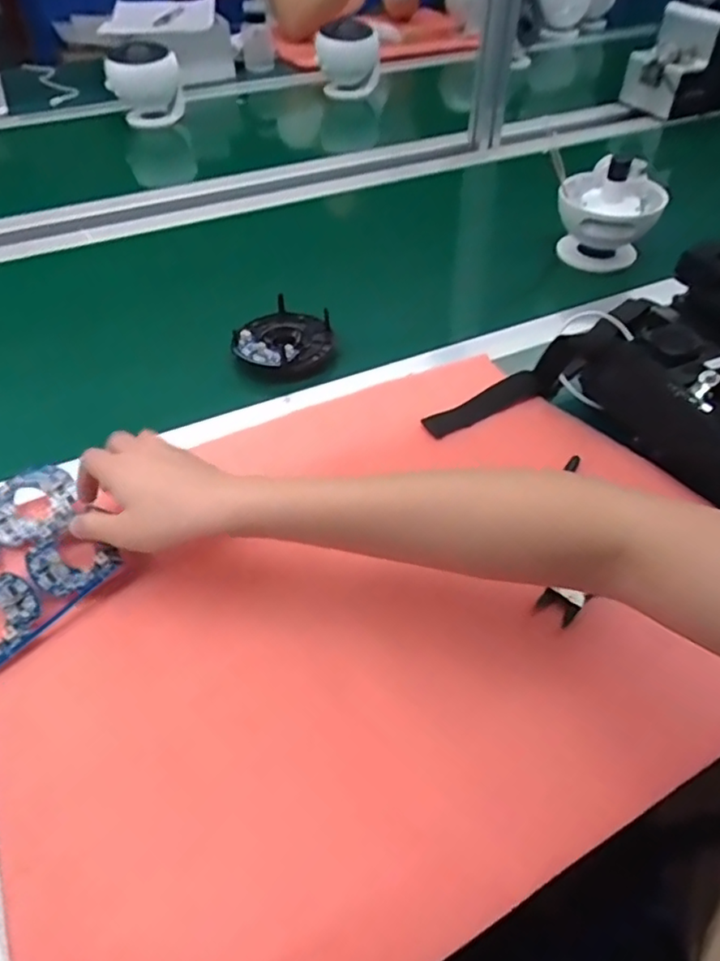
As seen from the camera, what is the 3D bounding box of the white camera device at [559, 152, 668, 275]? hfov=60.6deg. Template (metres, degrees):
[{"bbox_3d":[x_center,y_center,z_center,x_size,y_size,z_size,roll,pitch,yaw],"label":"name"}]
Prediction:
[{"bbox_3d":[0.303,-0.326,0.753,0.115,0.130,0.104,16,50,15],"label":"white camera device"}]

